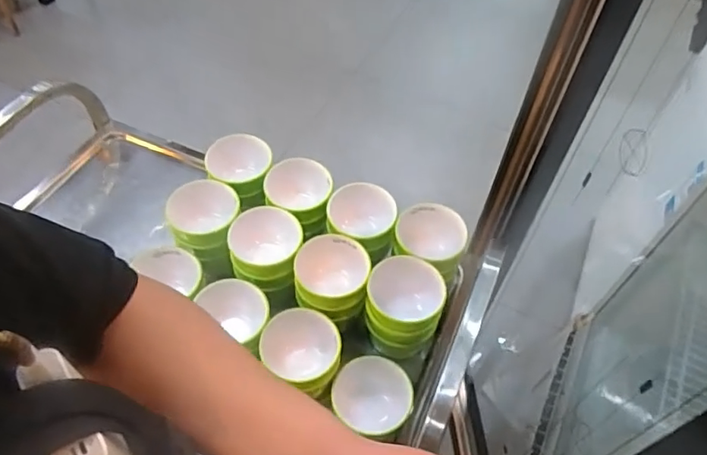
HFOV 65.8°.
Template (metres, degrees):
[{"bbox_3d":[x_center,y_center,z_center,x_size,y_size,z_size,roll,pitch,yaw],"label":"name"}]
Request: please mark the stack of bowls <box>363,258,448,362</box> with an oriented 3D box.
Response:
[{"bbox_3d":[0.072,0.130,0.829,0.108,0.148,0.107,16,53,9],"label":"stack of bowls"}]

